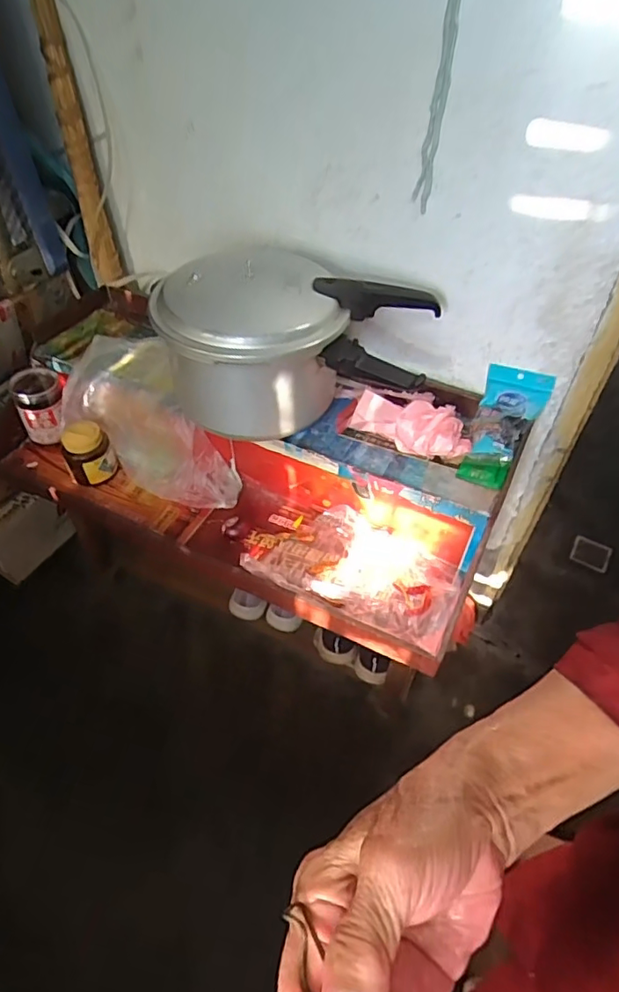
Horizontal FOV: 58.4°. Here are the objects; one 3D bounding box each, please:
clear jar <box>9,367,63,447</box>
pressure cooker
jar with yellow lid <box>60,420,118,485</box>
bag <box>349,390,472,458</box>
[{"bbox_3d":[-0.492,-0.165,1.024,0.089,0.107,0.084,0,48,0],"label":"clear jar"},{"bbox_3d":[-0.025,-0.220,0.824,0.396,0.191,0.213,2,48,1],"label":"pressure cooker"},{"bbox_3d":[-0.391,-0.081,0.975,0.076,0.091,0.081,0,48,0],"label":"jar with yellow lid"},{"bbox_3d":[0.158,-0.109,0.841,0.176,0.062,0.068,20,51,16],"label":"bag"}]

